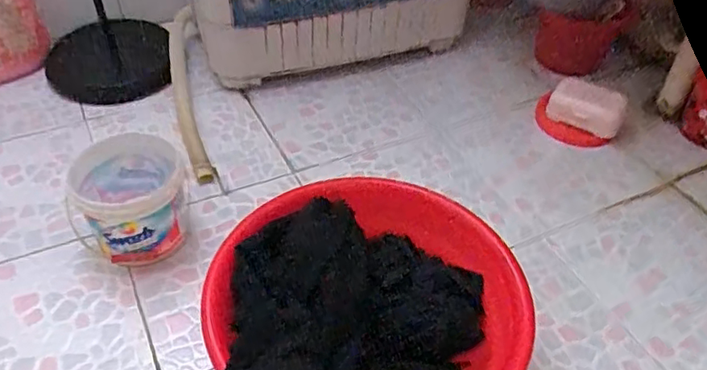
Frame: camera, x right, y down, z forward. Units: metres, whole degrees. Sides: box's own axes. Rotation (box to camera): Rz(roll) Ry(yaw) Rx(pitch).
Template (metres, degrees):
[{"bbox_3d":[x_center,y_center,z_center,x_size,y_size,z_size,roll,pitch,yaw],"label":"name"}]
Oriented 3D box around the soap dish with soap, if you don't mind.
[{"bbox_3d":[0.440,-0.141,1.135,0.152,0.066,0.144,21,47,17],"label":"soap dish with soap"}]

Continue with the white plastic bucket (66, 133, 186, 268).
[{"bbox_3d":[-0.329,0.026,0.848,0.161,0.157,0.148,2,44,-2],"label":"white plastic bucket"}]

